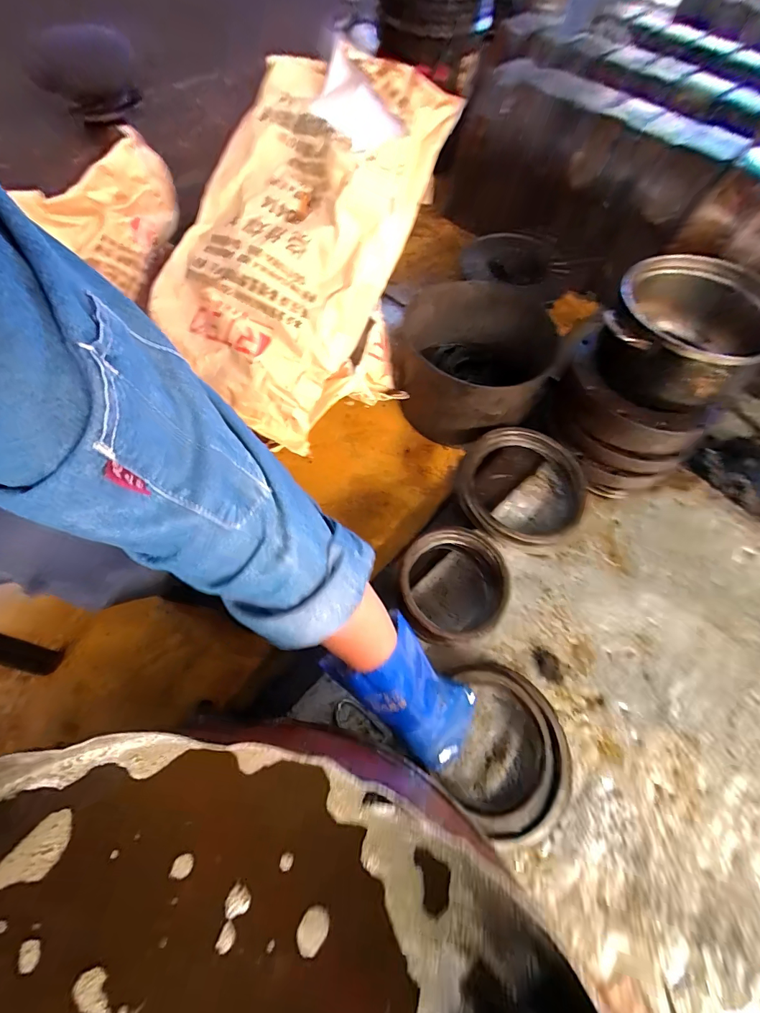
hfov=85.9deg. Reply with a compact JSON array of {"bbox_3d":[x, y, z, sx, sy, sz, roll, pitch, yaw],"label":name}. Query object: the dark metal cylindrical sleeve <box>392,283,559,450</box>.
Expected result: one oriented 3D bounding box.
[{"bbox_3d":[0.162,-0.260,0.769,0.255,0.165,0.272,2,64,-3],"label":"dark metal cylindrical sleeve"}]

